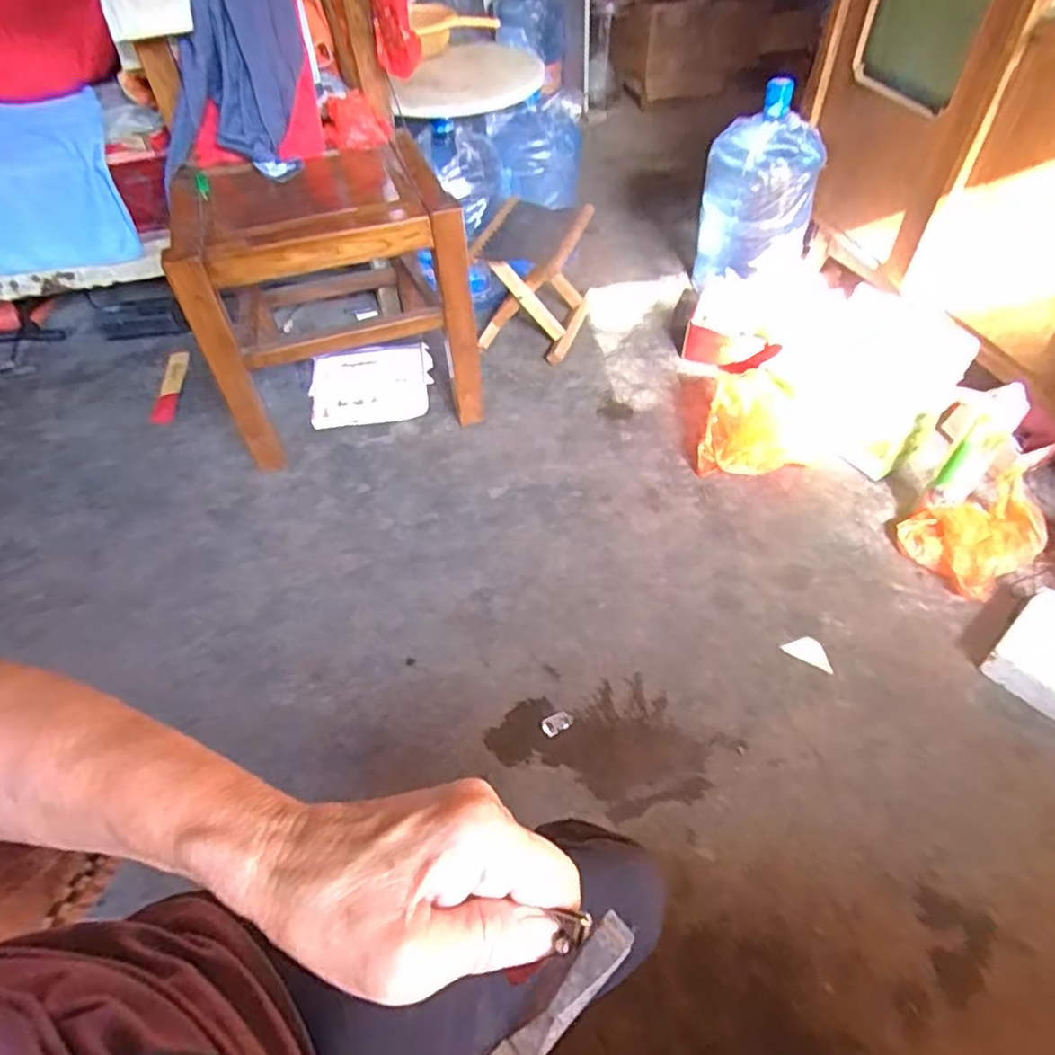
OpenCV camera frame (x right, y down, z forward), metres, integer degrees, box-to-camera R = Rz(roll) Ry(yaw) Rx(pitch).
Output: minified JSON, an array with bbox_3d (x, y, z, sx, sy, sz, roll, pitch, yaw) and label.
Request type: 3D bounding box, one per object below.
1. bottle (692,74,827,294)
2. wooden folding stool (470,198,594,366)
[{"bbox_3d":[0.551,-0.777,1.587,0.252,0.423,0.253,10,52,10],"label":"bottle"},{"bbox_3d":[0.014,-0.614,1.606,0.256,0.251,0.266,10,52,10],"label":"wooden folding stool"}]

